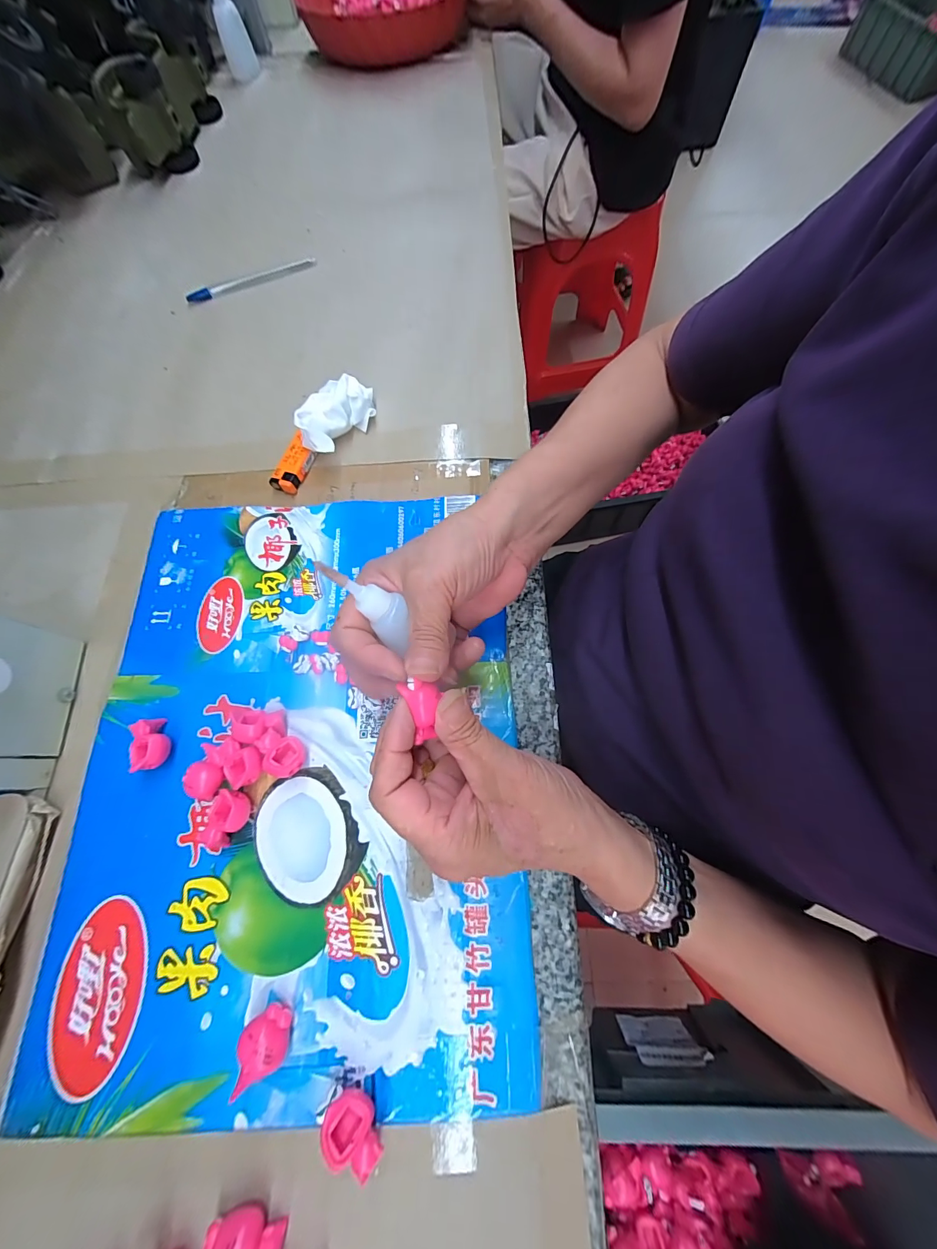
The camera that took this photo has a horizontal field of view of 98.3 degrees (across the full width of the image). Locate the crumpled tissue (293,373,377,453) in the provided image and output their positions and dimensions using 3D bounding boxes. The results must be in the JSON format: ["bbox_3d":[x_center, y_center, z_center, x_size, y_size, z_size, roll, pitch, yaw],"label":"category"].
[{"bbox_3d":[-0.116,-0.183,0.356,0.040,0.035,0.077,29,75,11],"label":"crumpled tissue"}]

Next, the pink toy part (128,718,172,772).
[{"bbox_3d":[-0.214,0.081,0.275,0.018,0.019,0.033,-12,71,-2],"label":"pink toy part"}]

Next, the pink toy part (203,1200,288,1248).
[{"bbox_3d":[-0.108,0.298,0.194,0.036,0.022,0.018,-1,71,2],"label":"pink toy part"}]

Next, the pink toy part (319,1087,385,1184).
[{"bbox_3d":[-0.058,0.256,0.206,0.031,0.022,0.020,19,73,8],"label":"pink toy part"}]

